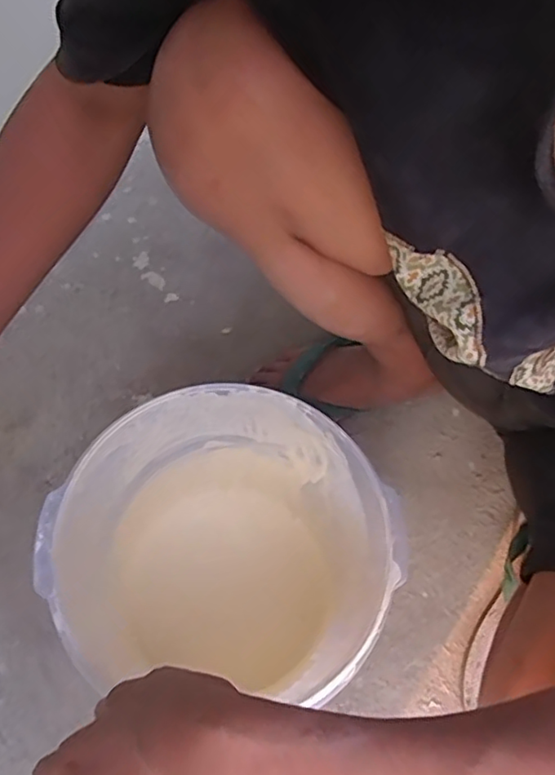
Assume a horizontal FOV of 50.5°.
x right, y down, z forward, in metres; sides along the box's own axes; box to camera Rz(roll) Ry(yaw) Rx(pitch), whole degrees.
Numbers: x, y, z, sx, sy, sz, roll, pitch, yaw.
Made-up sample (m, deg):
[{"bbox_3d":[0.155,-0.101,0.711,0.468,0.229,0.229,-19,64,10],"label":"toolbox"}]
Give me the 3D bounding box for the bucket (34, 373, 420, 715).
[{"bbox_3d":[-0.037,0.135,0.444,0.205,0.199,0.201,0,57,0],"label":"bucket"}]

